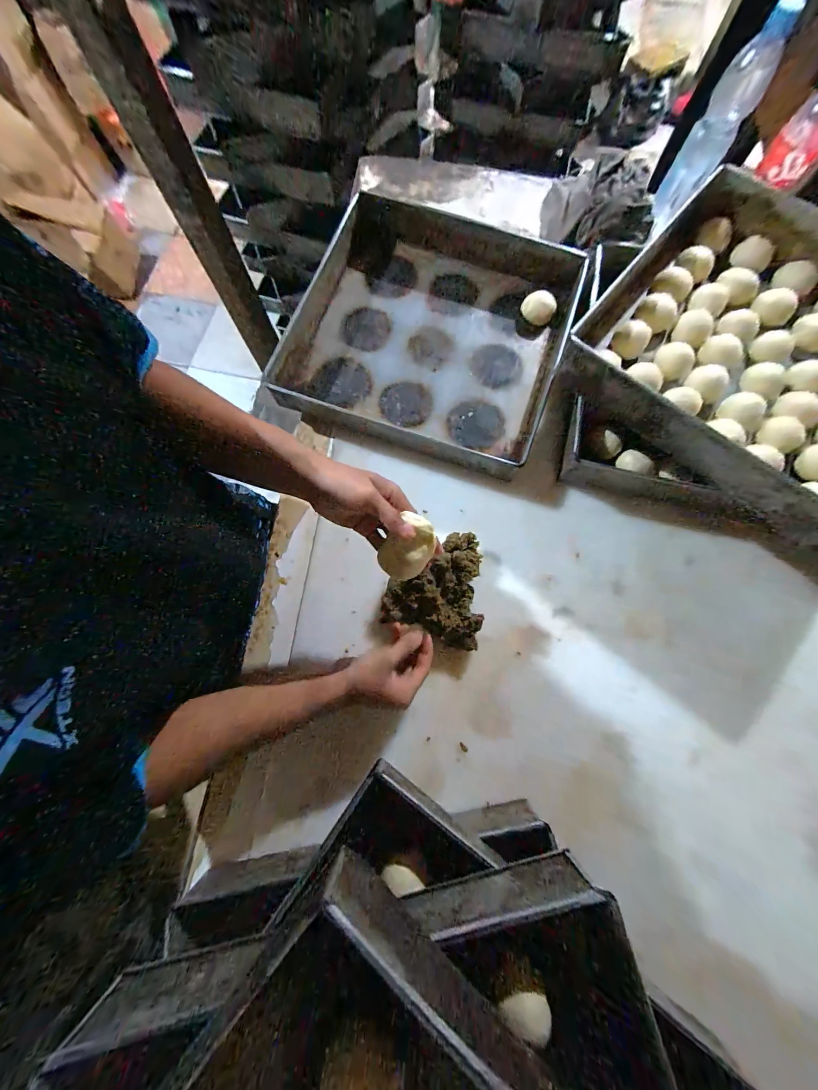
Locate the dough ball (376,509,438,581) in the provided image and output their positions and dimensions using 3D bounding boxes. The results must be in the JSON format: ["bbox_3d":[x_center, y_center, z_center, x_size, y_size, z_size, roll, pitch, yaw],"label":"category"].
[{"bbox_3d":[-0.002,0.006,0.380,0.051,0.040,0.062,31,79,7],"label":"dough ball"}]

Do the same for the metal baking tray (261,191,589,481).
[{"bbox_3d":[0.035,-0.352,0.572,0.429,0.051,0.416,20,78,5],"label":"metal baking tray"}]

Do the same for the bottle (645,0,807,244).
[{"bbox_3d":[0.483,-0.665,0.556,0.069,0.219,0.068,-25,77,-6],"label":"bottle"}]

